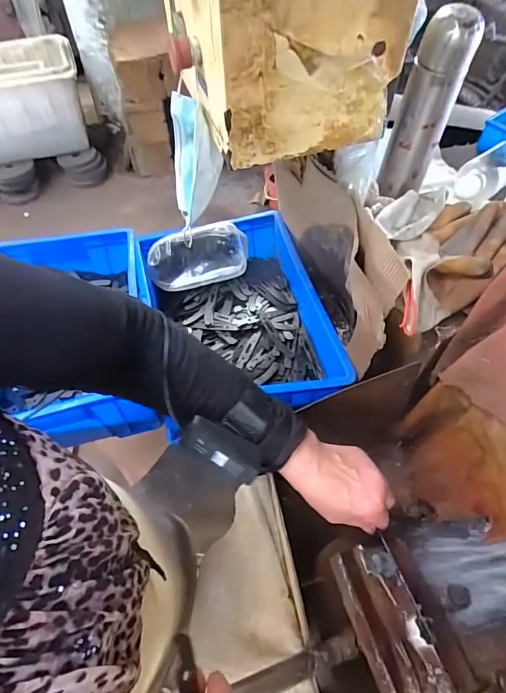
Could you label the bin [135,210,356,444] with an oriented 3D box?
[{"bbox_3d":[-0.034,-0.059,0.753,0.286,0.109,0.411,-13,57,-9],"label":"bin"}]

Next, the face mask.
[{"bbox_3d":[-0.079,-0.246,0.567,0.063,0.157,0.103,-11,56,-7],"label":"face mask"}]

